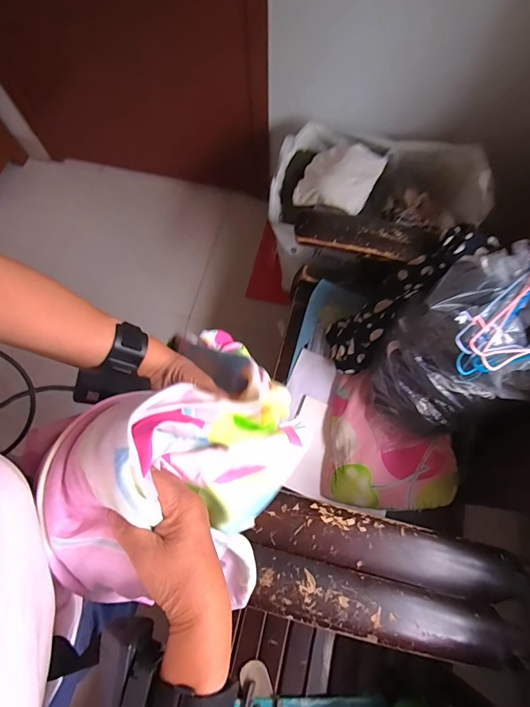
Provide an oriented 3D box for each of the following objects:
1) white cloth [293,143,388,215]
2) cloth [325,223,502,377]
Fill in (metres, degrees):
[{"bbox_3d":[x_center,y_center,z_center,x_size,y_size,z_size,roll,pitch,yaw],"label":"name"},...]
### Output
[{"bbox_3d":[0.191,-0.459,0.974,0.181,0.053,0.205,29,75,11],"label":"white cloth"},{"bbox_3d":[0.299,-0.119,0.845,0.414,0.081,0.125,-46,72,29],"label":"cloth"}]

